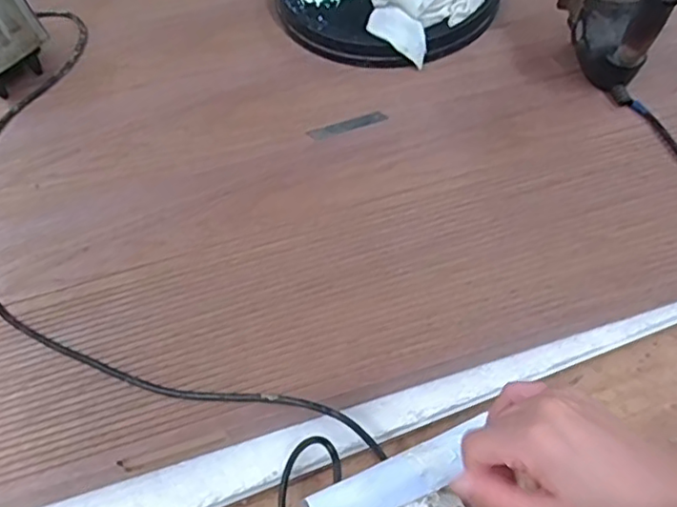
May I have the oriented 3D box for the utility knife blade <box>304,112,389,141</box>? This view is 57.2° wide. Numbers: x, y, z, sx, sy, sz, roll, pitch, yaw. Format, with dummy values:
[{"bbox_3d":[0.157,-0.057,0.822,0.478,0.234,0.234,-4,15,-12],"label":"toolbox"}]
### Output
[{"bbox_3d":[0.011,-0.162,0.785,0.100,0.004,0.015,-18,68,-7],"label":"utility knife blade"}]

